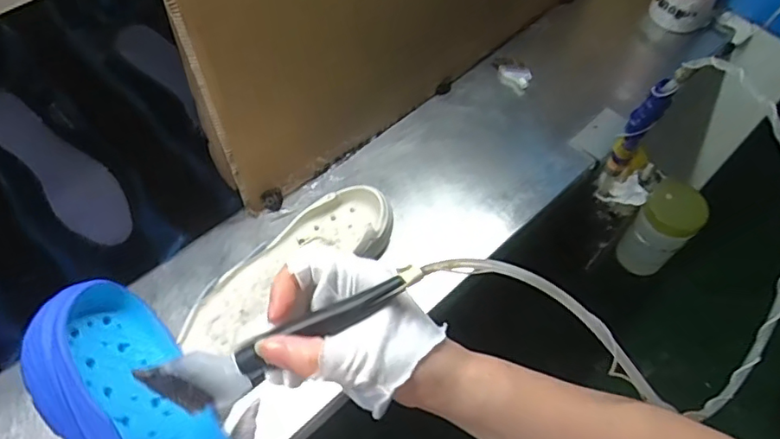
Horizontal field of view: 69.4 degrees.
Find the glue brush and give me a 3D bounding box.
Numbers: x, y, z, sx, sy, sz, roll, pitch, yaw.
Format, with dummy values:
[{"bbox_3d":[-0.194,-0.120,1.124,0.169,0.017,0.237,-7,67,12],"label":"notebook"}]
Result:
[{"bbox_3d":[-0.055,0.066,0.313,0.158,0.025,0.028,-25,61,-4],"label":"glue brush"}]

